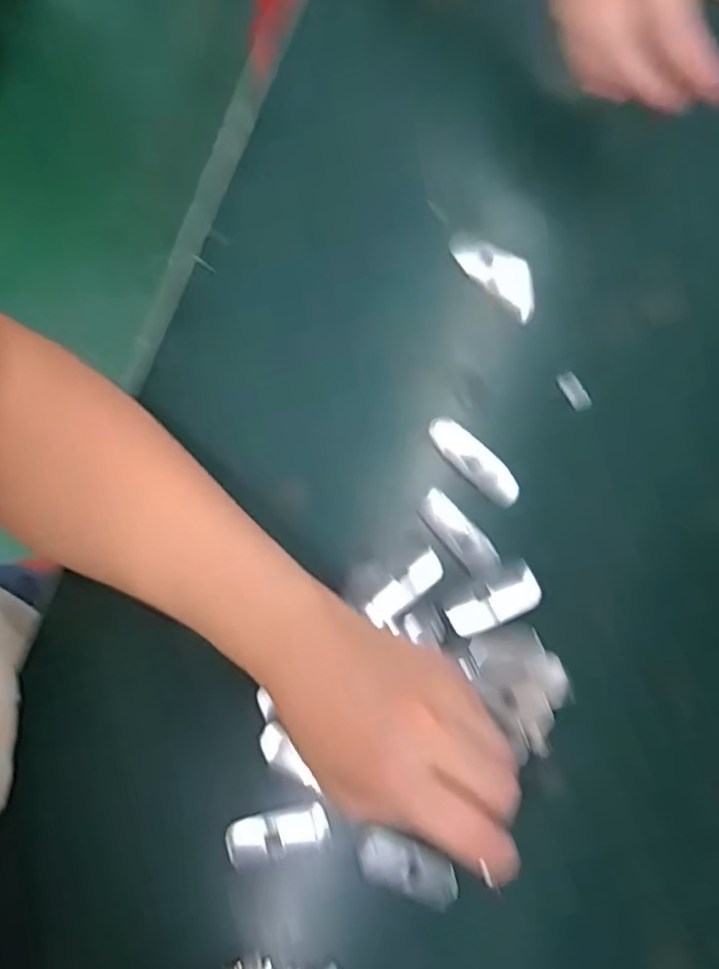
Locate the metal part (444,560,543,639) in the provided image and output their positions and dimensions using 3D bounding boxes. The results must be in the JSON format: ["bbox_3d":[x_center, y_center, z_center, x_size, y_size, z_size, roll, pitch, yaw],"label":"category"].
[{"bbox_3d":[0.067,0.060,0.332,0.048,0.021,0.024,-25,81,-6],"label":"metal part"}]

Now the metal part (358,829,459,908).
[{"bbox_3d":[0.025,0.189,0.317,0.050,0.004,0.024,19,80,2],"label":"metal part"}]

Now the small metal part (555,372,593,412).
[{"bbox_3d":[0.120,-0.052,0.362,0.010,0.008,0.023,-36,83,-7],"label":"small metal part"}]

